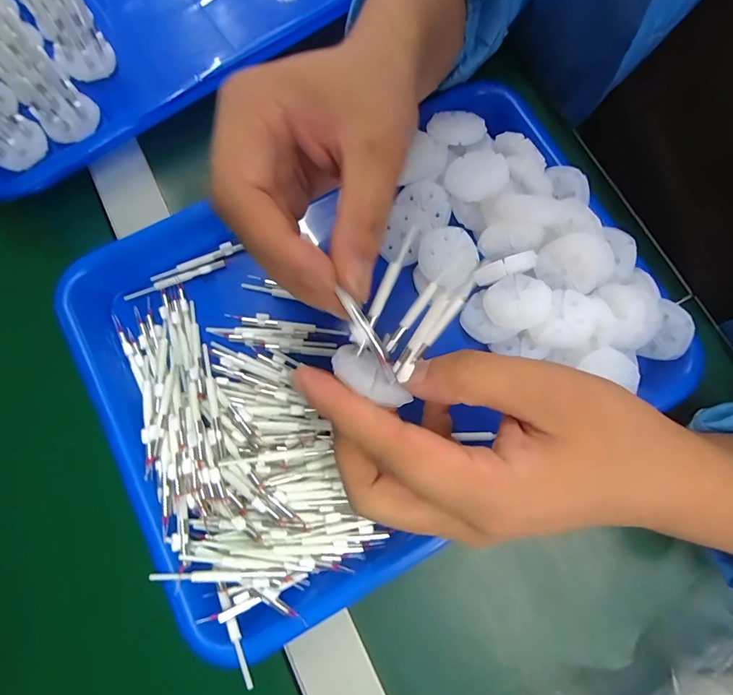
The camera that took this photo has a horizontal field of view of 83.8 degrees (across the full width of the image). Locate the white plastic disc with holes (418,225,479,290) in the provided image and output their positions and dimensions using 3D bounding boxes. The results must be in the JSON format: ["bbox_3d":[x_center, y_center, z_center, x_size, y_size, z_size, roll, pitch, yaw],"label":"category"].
[{"bbox_3d":[0.052,-0.059,0.262,0.035,0.006,0.038,0,76,-1],"label":"white plastic disc with holes"}]

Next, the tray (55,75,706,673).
[{"bbox_3d":[0.004,-0.012,0.247,0.332,0.033,0.247,-28,78,-7],"label":"tray"}]

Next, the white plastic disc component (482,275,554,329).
[{"bbox_3d":[0.092,-0.028,0.248,0.037,0.014,0.033,-21,77,-6],"label":"white plastic disc component"}]

